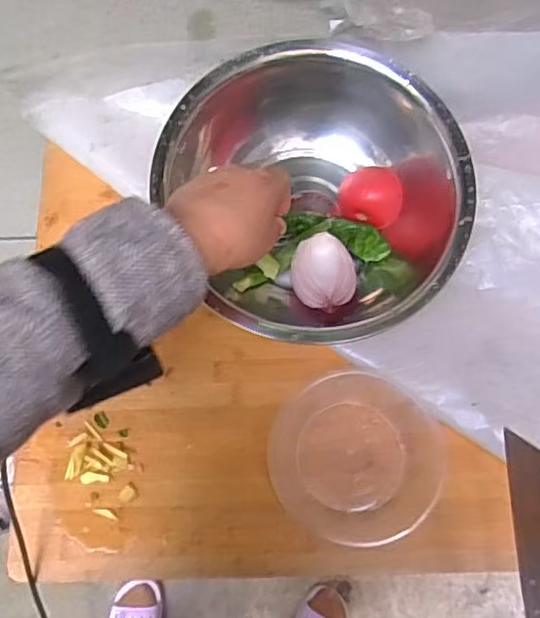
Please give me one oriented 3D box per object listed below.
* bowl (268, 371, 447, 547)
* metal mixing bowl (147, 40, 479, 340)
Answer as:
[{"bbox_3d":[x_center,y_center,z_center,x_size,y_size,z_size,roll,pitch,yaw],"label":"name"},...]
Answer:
[{"bbox_3d":[0.074,0.131,0.536,0.136,0.058,0.143,0,70,0],"label":"bowl"},{"bbox_3d":[0.045,-0.101,0.570,0.256,0.133,0.267,0,70,0],"label":"metal mixing bowl"}]

